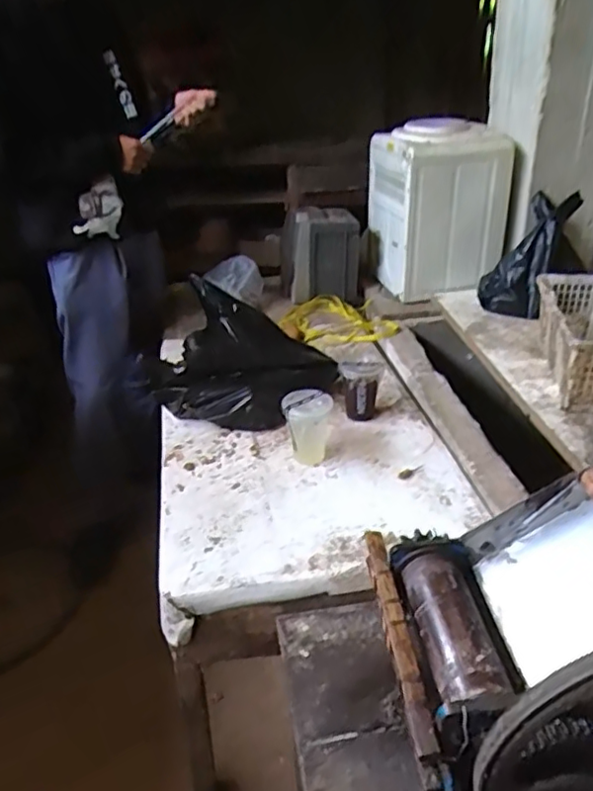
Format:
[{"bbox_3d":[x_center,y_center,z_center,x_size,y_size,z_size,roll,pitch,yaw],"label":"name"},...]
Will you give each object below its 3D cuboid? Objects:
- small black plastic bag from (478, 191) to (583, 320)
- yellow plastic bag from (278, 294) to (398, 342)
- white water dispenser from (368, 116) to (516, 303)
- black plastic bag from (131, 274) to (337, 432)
[{"bbox_3d":[0.597,-0.368,1.563,0.156,0.342,0.101,30,3,43],"label":"small black plastic bag"},{"bbox_3d":[0.105,-0.205,1.690,0.287,0.039,0.290,-12,32,-14],"label":"yellow plastic bag"},{"bbox_3d":[0.397,-0.537,1.726,0.330,0.410,0.281,-5,31,-3],"label":"white water dispenser"},{"bbox_3d":[-0.119,-0.070,1.272,0.338,0.219,0.258,7,32,16],"label":"black plastic bag"}]

